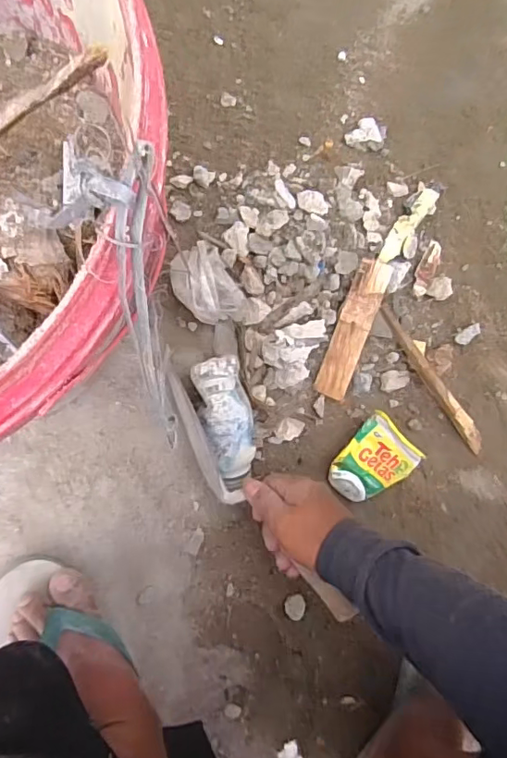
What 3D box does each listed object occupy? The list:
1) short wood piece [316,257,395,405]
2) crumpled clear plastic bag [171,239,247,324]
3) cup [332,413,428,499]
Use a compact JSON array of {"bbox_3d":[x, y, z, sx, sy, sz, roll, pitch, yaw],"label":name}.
[{"bbox_3d":[0.106,-0.051,0.567,0.035,0.007,0.150,23,106,16],"label":"short wood piece"},{"bbox_3d":[-0.048,-0.093,0.541,0.063,0.068,0.080,-18,90,-9],"label":"crumpled clear plastic bag"},{"bbox_3d":[0.129,0.092,0.575,0.072,0.055,0.088,40,83,-5],"label":"cup"}]

